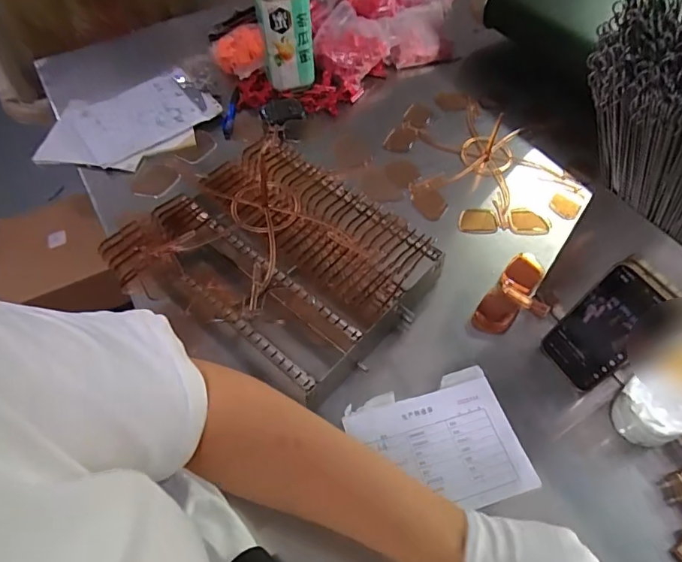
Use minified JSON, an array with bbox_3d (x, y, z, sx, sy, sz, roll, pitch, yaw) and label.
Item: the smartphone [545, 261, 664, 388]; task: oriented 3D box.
[{"bbox_3d":[0.278,0.057,0.521,0.011,0.151,0.074,-15,58,-29],"label":"smartphone"}]

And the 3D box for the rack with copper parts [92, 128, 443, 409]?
[{"bbox_3d":[-0.074,-0.019,0.586,0.295,0.103,0.270,33,64,20],"label":"rack with copper parts"}]

